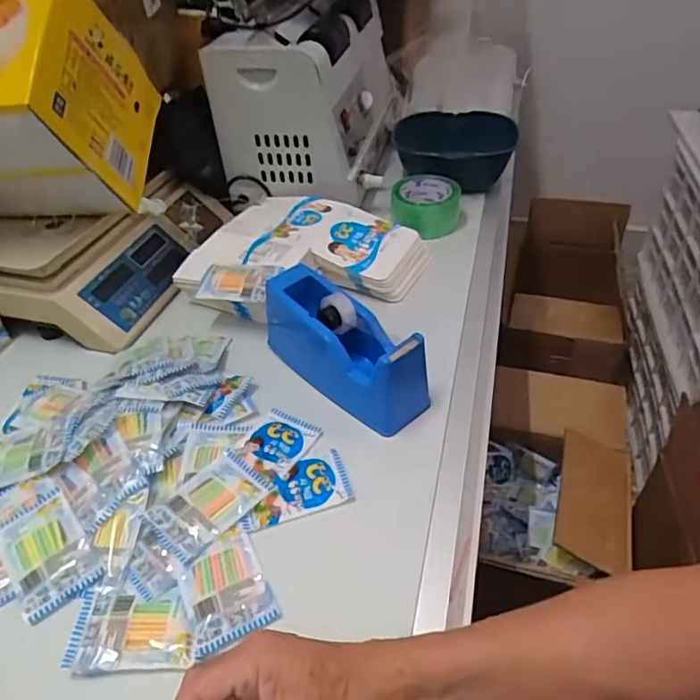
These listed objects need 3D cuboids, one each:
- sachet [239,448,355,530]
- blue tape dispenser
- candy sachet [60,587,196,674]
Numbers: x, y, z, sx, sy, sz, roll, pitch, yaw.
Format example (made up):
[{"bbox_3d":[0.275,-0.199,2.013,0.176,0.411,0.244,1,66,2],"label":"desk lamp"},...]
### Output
[{"bbox_3d":[-0.052,0.127,0.513,0.099,0.009,0.059,-15,43,-12],"label":"sachet"},{"bbox_3d":[-0.007,-0.002,0.594,0.068,0.104,0.193,-31,48,-27],"label":"blue tape dispenser"},{"bbox_3d":[-0.163,0.210,0.426,0.093,0.010,0.062,-4,42,1],"label":"candy sachet"}]

